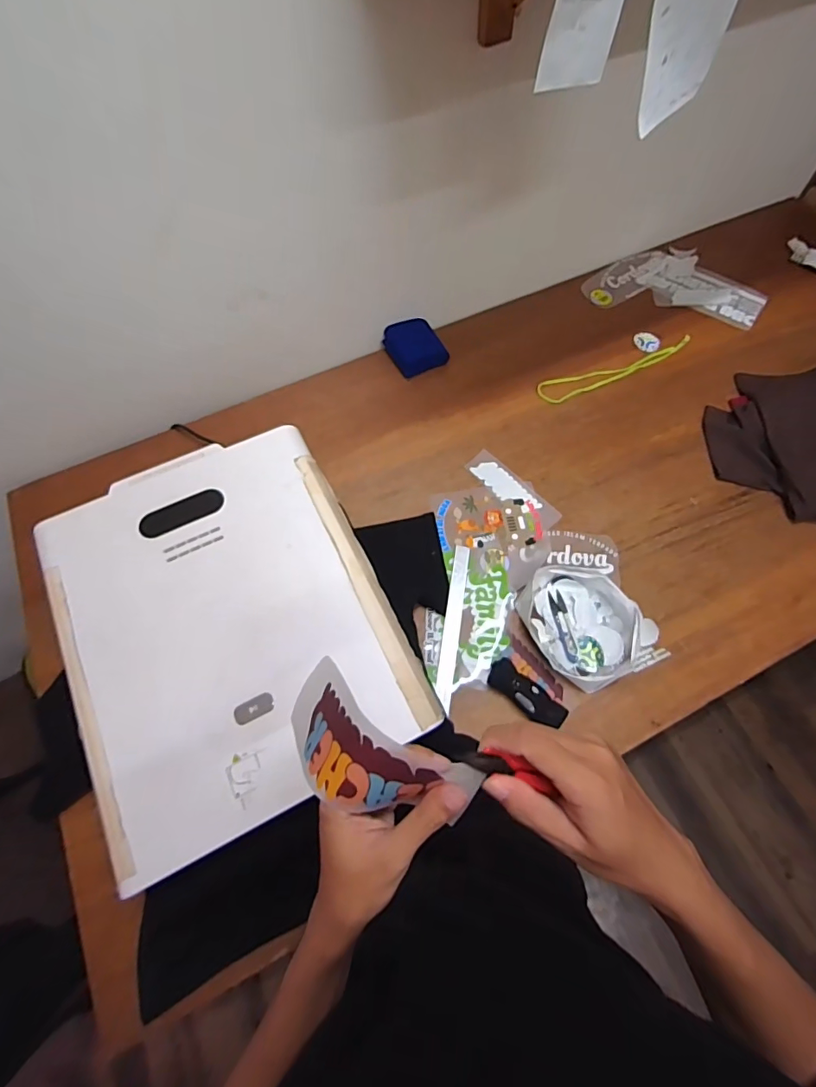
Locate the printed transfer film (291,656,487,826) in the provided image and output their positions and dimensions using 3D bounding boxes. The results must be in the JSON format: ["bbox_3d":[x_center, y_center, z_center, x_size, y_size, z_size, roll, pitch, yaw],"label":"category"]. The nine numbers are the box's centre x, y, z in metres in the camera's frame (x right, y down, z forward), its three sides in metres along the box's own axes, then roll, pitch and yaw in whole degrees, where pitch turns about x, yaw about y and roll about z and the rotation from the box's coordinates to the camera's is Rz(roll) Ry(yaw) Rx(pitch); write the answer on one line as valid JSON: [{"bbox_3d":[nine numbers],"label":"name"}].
[{"bbox_3d":[-0.036,0.136,0.328,0.151,0.050,0.068,19,64,37],"label":"printed transfer film"}]

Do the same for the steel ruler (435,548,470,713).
[{"bbox_3d":[0.075,0.133,0.809,0.028,0.006,0.280,9,66,3],"label":"steel ruler"}]

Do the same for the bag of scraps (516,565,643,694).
[{"bbox_3d":[0.277,0.126,0.784,0.159,0.043,0.190,-39,70,-16],"label":"bag of scraps"}]

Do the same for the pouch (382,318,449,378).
[{"bbox_3d":[0.016,-0.421,1.046,0.111,0.045,0.118,-24,67,-10],"label":"pouch"}]

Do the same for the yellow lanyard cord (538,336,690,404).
[{"bbox_3d":[0.448,-0.373,1.035,0.377,0.008,0.059,-22,66,-9],"label":"yellow lanyard cord"}]

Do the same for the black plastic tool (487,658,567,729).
[{"bbox_3d":[0.180,0.231,0.743,0.126,0.028,0.049,40,72,18],"label":"black plastic tool"}]

